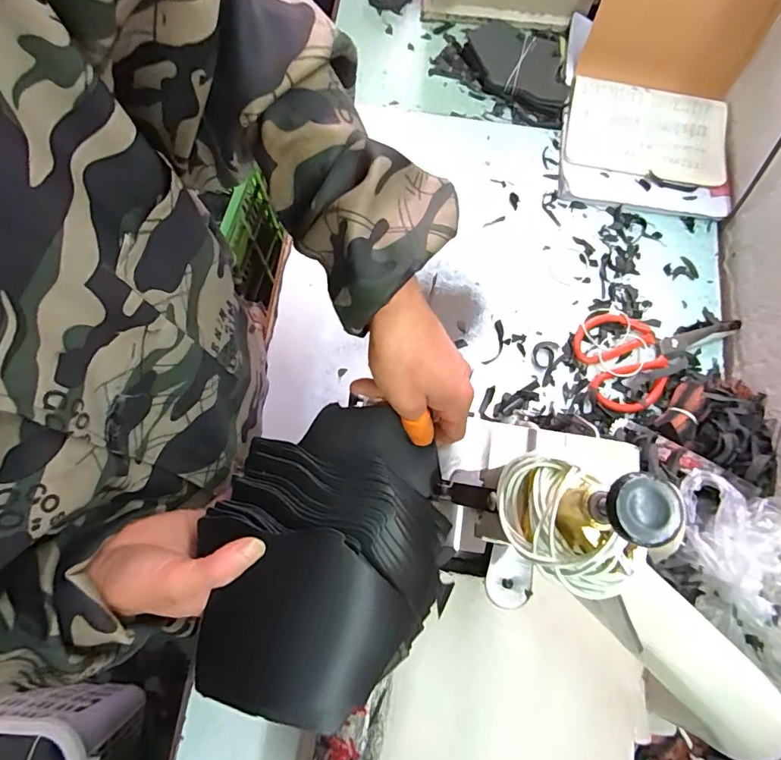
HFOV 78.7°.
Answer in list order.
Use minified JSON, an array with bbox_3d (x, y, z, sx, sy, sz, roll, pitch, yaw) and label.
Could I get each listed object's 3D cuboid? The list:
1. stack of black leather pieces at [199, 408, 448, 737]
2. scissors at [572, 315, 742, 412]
[{"bbox_3d":[-0.043,0.116,0.329,0.154,0.057,0.199,15,75,3],"label":"stack of black leather pieces"},{"bbox_3d":[0.316,-0.038,0.558,0.193,0.009,0.114,-19,76,-5],"label":"scissors"}]

